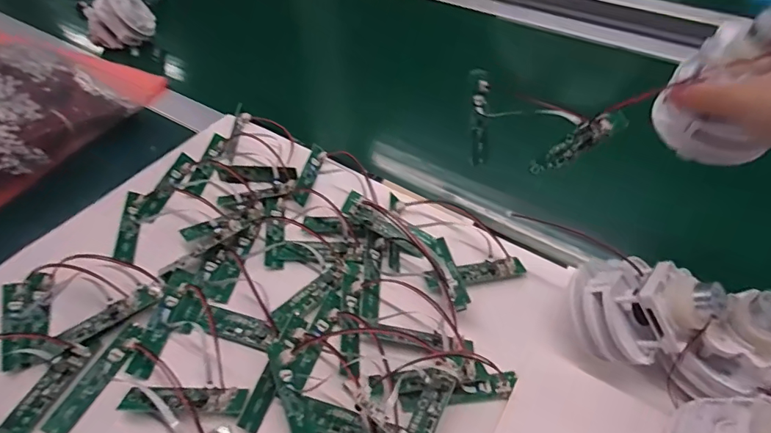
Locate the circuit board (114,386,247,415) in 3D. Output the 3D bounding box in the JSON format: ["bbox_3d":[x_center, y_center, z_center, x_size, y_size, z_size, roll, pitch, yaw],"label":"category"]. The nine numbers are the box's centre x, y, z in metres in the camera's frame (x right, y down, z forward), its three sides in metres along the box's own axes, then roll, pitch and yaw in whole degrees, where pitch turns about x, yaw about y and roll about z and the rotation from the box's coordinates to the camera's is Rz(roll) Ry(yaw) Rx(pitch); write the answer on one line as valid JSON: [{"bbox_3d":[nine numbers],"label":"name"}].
[{"bbox_3d":[-0.138,0.125,0.308,0.083,0.011,0.020,2,48,0],"label":"circuit board"}]

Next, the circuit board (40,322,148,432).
[{"bbox_3d":[-0.205,0.114,0.322,0.020,0.005,0.083,17,49,13],"label":"circuit board"}]

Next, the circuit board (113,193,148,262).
[{"bbox_3d":[-0.233,0.008,0.413,0.016,0.006,0.075,13,52,-29],"label":"circuit board"}]

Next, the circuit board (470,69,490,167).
[{"bbox_3d":[0.086,-0.089,0.412,0.017,0.084,0.013,-1,17,2],"label":"circuit board"}]

